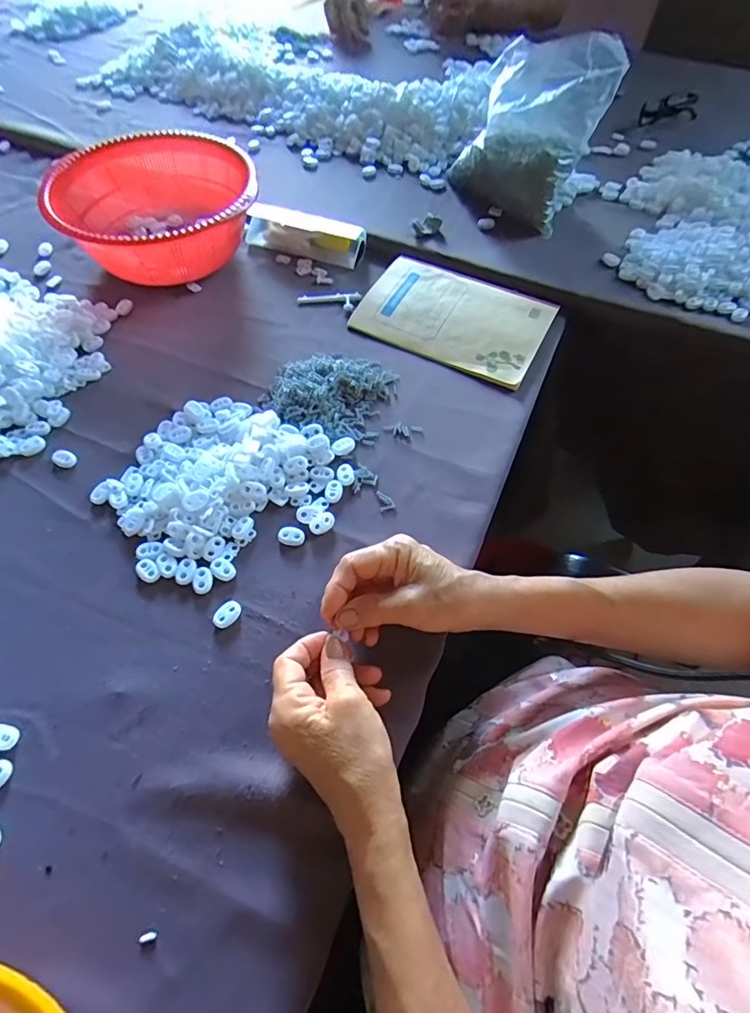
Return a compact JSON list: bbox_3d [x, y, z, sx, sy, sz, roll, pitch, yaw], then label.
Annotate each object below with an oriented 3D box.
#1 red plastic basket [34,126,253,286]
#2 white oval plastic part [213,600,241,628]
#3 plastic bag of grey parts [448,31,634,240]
[{"bbox_3d":[-0.254,-0.355,0.586,0.219,0.072,0.225,16,60,10],"label":"red plastic basket"},{"bbox_3d":[-0.115,0.083,0.378,0.016,0.004,0.023,34,64,19],"label":"white oval plastic part"},{"bbox_3d":[0.196,-0.482,0.612,0.165,0.151,0.167,20,60,12],"label":"plastic bag of grey parts"}]

